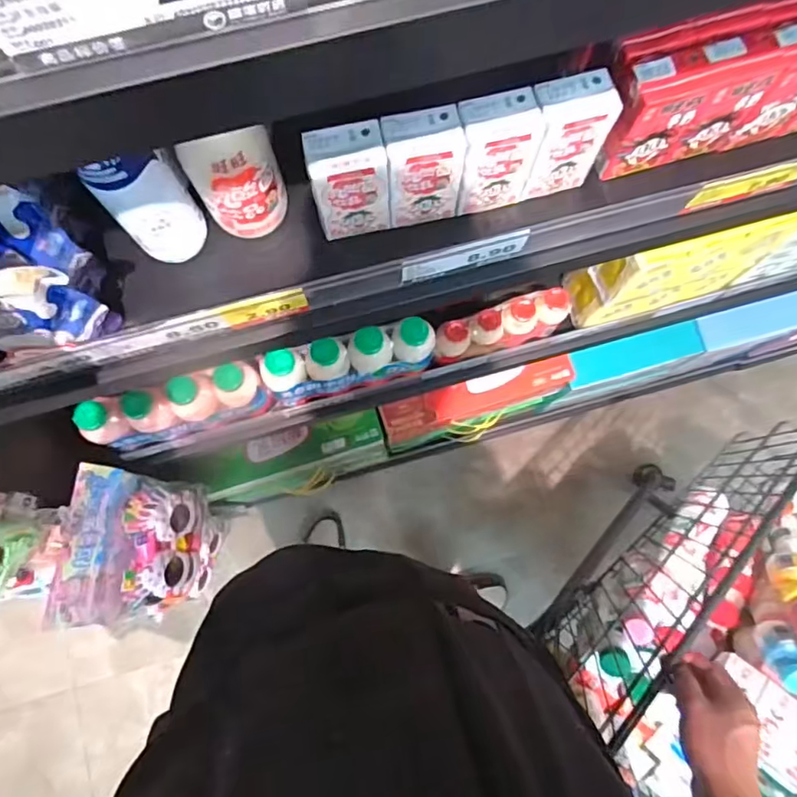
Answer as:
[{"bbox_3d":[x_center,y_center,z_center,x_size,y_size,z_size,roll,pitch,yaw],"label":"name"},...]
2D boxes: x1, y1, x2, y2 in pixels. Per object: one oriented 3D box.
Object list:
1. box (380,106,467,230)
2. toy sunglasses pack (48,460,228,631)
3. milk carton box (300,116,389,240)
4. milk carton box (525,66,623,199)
[{"bbox_3d":[0.016,-0.157,0.388,0.049,0.081,0.032,-13,80,-3],"label":"box"},{"bbox_3d":[-0.322,0.196,0.722,0.032,0.253,0.182,5,75,25],"label":"toy sunglasses pack"},{"bbox_3d":[-0.033,-0.147,0.386,0.049,0.079,0.035,-13,80,-3],"label":"milk carton box"},{"bbox_3d":[0.114,-0.181,0.393,0.050,0.079,0.034,-16,80,-4],"label":"milk carton box"}]

